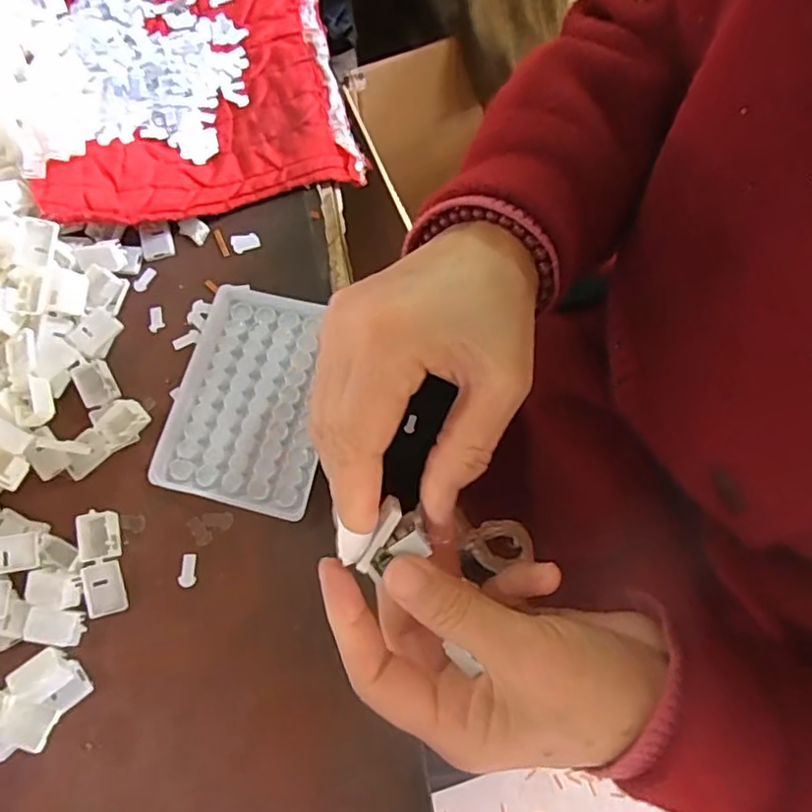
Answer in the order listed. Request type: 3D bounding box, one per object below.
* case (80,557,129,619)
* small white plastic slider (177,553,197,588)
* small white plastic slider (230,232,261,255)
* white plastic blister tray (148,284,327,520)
[{"bbox_3d":[-0.165,0.099,0.329,0.021,0.007,0.027,-14,72,-4],"label":"case"},{"bbox_3d":[-0.121,0.091,0.333,0.010,0.004,0.018,0,72,0],"label":"small white plastic slider"},{"bbox_3d":[-0.107,-0.110,0.401,0.018,0.004,0.014,-22,73,-7],"label":"small white plastic slider"},{"bbox_3d":[-0.092,-0.007,0.361,0.092,0.008,0.130,10,72,4],"label":"white plastic blister tray"}]

